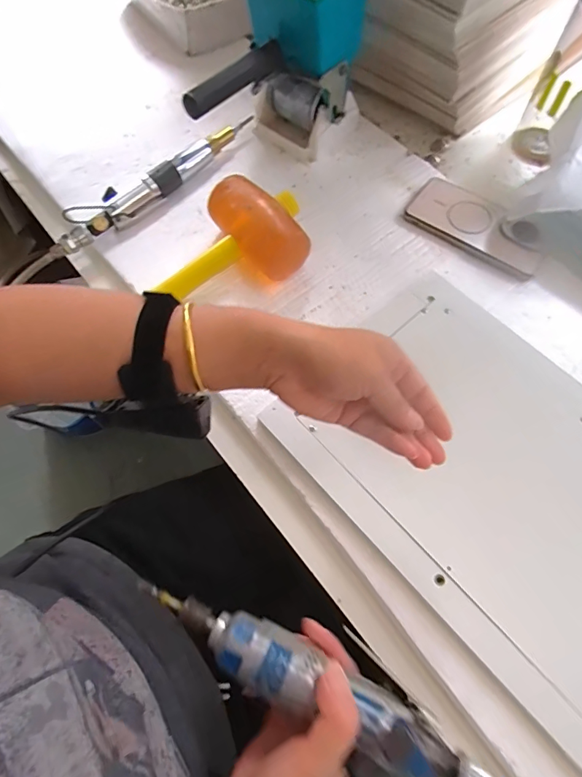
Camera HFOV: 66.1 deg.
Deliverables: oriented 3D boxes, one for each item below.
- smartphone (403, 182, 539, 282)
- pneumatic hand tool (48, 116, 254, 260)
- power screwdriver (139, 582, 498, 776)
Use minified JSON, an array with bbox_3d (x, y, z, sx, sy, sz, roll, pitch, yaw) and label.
[{"bbox_3d":[0.221,-0.194,0.525,0.158,0.012,0.076,34,72,16],"label":"smartphone"},{"bbox_3d":[-0.164,-0.252,0.551,0.291,0.033,0.032,-39,70,-14],"label":"pneumatic hand tool"},{"bbox_3d":[0.022,0.194,0.292,0.268,0.040,0.055,23,69,14],"label":"power screwdriver"}]

